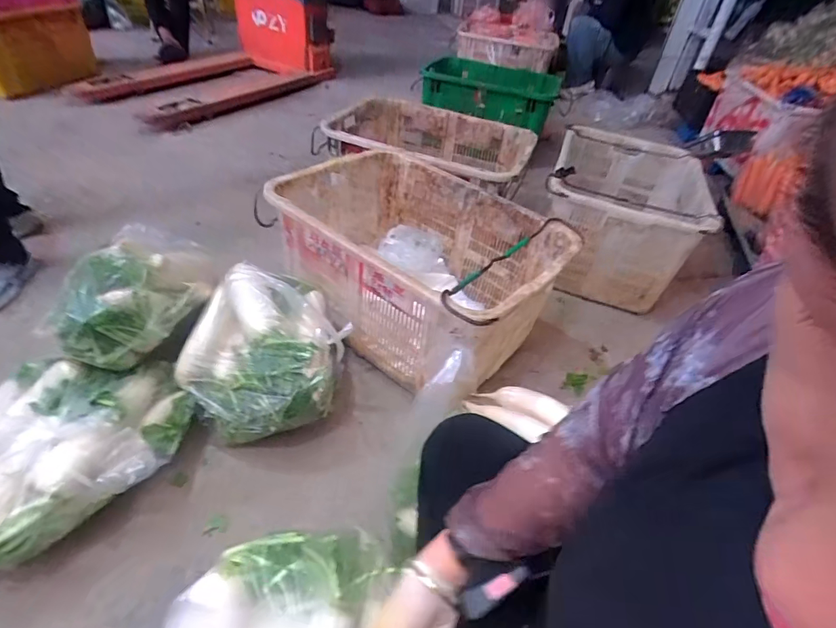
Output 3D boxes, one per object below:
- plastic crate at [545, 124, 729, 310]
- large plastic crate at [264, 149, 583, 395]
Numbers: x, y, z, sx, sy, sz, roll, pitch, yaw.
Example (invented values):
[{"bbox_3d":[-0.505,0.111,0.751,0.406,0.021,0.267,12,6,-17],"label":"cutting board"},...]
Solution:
[{"bbox_3d":[0.675,-0.341,1.523,0.452,0.384,0.625,18,42,12],"label":"plastic crate"},{"bbox_3d":[-0.007,-0.120,1.166,0.690,0.380,0.494,29,45,24],"label":"large plastic crate"}]

